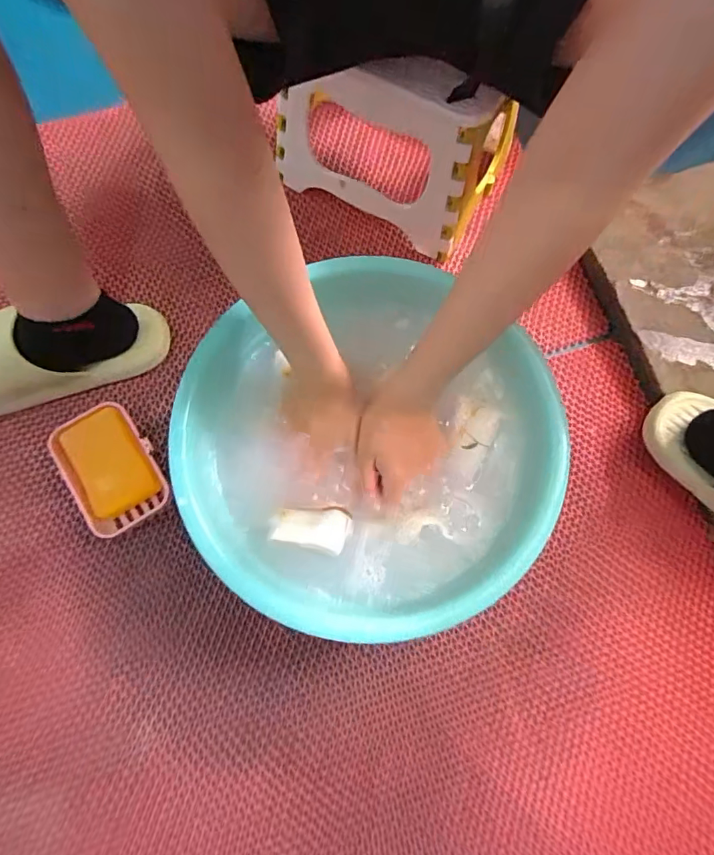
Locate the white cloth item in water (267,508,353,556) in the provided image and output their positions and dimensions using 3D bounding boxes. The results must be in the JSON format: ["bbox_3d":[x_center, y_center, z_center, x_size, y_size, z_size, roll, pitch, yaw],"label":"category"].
[{"bbox_3d":[-0.040,0.086,0.430,0.066,0.018,0.039,13,76,4],"label":"white cloth item in water"}]

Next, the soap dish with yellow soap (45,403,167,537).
[{"bbox_3d":[-0.259,0.039,0.515,0.082,0.029,0.133,-33,78,-7],"label":"soap dish with yellow soap"}]

